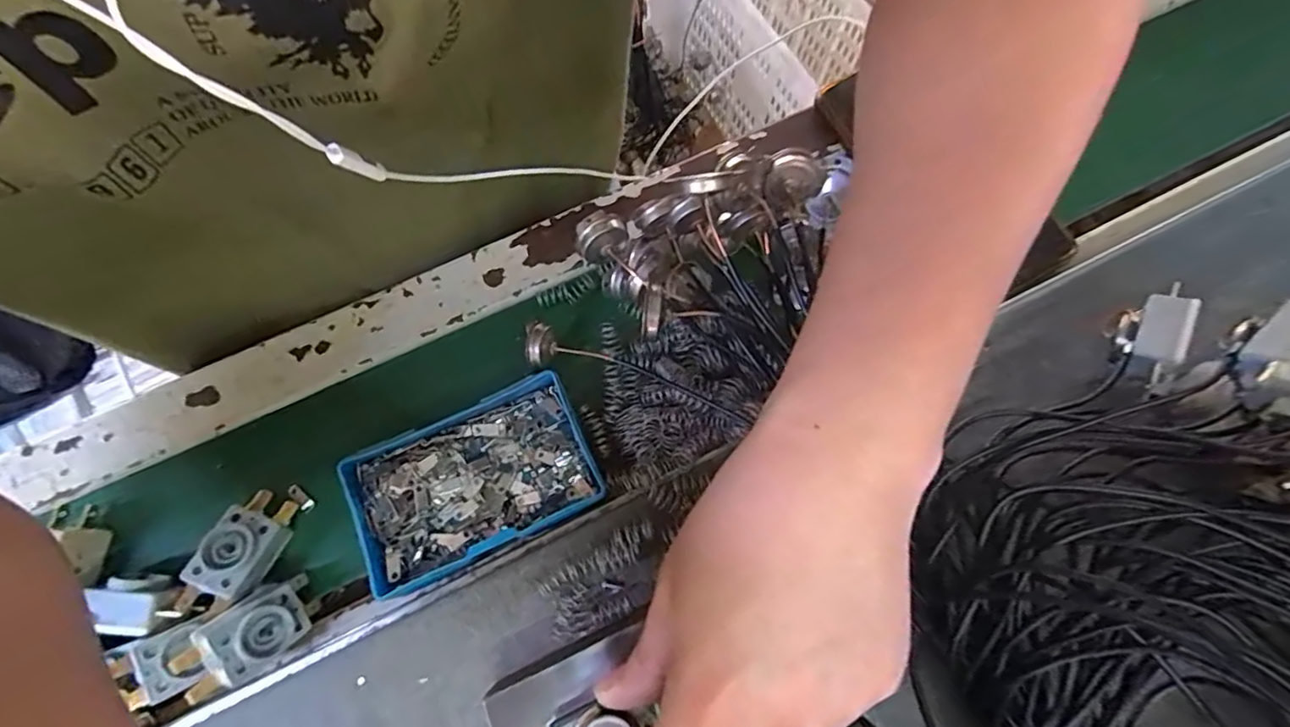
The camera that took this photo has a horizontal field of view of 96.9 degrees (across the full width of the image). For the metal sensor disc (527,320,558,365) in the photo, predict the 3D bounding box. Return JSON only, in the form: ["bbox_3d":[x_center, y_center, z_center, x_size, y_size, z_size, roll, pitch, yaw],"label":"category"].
[{"bbox_3d":[-0.054,-0.008,0.306,0.015,0.021,0.022,-1,75,-1],"label":"metal sensor disc"}]

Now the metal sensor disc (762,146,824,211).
[{"bbox_3d":[0.068,-0.087,0.267,0.027,0.005,0.027,1,92,23],"label":"metal sensor disc"}]

